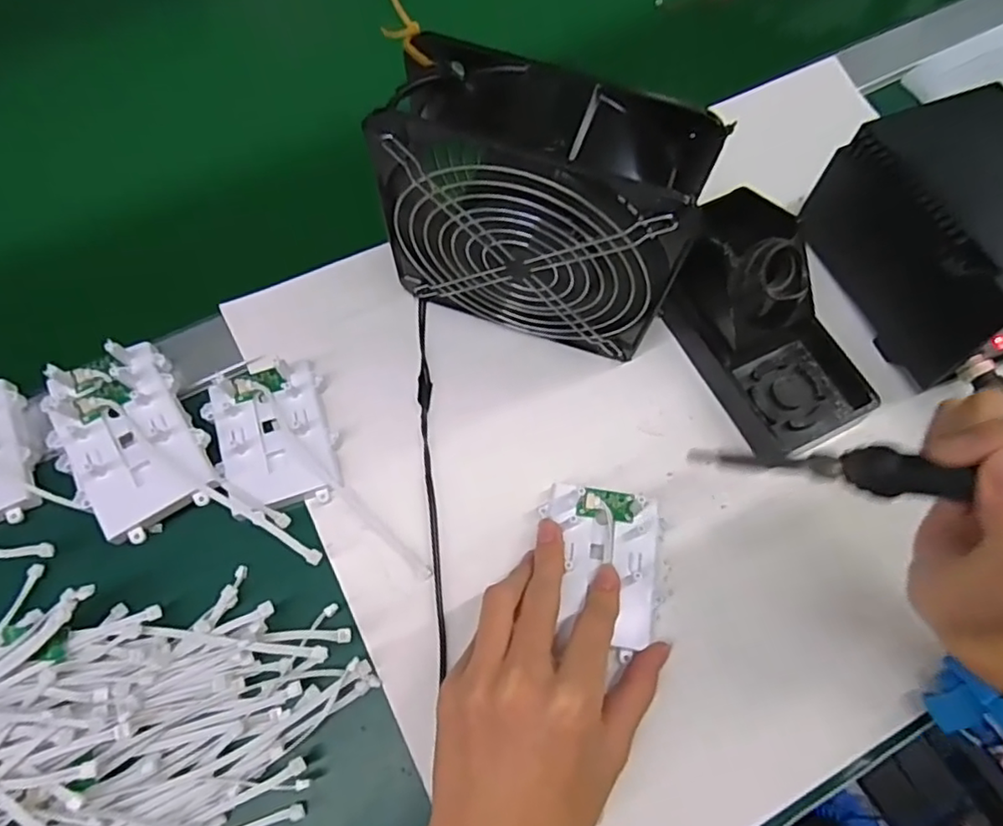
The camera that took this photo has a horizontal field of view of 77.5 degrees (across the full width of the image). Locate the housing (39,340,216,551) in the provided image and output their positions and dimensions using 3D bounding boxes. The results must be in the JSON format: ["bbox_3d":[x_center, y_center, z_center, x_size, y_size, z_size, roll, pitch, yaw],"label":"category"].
[{"bbox_3d":[-0.204,0.012,0.339,0.066,0.026,0.107,-32,72,-13],"label":"housing"}]

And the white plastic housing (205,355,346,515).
[{"bbox_3d":[-0.128,0.015,0.352,0.063,0.022,0.080,-17,70,-8],"label":"white plastic housing"}]

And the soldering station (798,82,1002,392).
[{"bbox_3d":[0.285,-0.102,0.371,0.120,0.089,0.162,-21,70,-10],"label":"soldering station"}]

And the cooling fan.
[{"bbox_3d":[0.017,-0.098,0.329,0.150,0.147,0.063,19,69,6],"label":"cooling fan"}]

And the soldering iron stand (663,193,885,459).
[{"bbox_3d":[0.151,-0.059,0.359,0.075,0.068,0.160,-22,70,-10],"label":"soldering iron stand"}]

